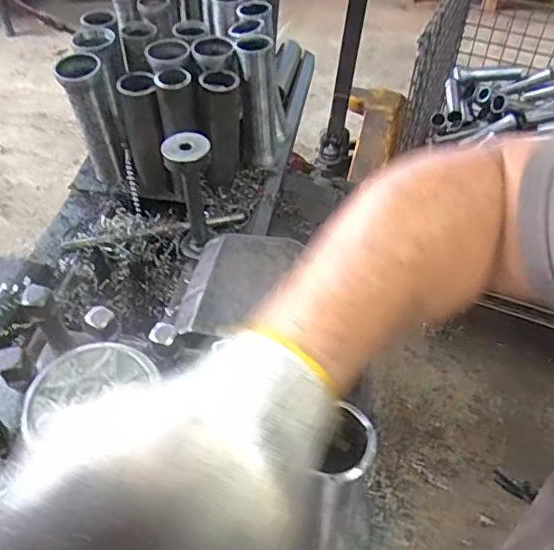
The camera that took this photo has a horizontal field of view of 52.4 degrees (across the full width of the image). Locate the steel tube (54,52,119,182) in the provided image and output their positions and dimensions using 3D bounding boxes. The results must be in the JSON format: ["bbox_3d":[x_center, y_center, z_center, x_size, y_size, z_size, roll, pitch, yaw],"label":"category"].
[{"bbox_3d":[-0.257,-0.217,0.789,0.057,0.169,0.060,-14,49,-12],"label":"steel tube"}]

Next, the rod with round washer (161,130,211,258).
[{"bbox_3d":[-0.103,-0.092,0.695,0.051,0.164,0.050,-7,48,-5],"label":"rod with round washer"}]

